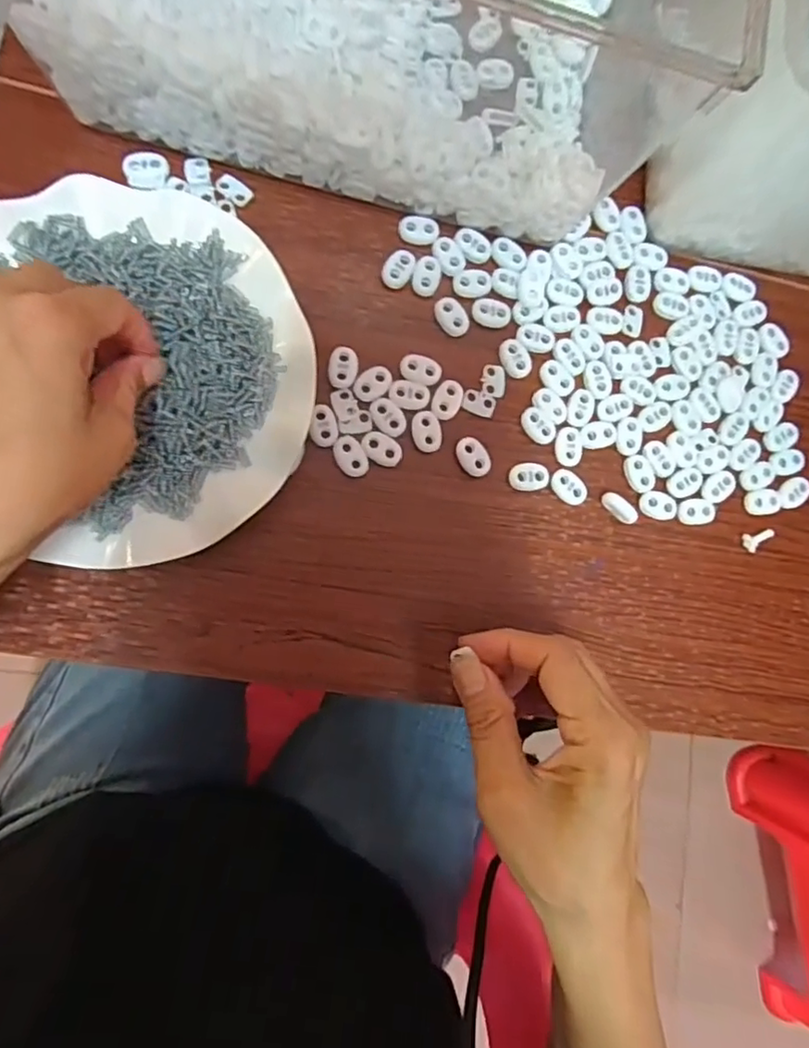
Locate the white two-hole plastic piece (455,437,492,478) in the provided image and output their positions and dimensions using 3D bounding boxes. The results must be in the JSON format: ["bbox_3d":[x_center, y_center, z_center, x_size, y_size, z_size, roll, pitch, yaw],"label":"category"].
[{"bbox_3d":[0.039,-0.037,0.331,0.017,0.004,0.023,-36,94,-8],"label":"white two-hole plastic piece"}]

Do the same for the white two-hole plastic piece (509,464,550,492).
[{"bbox_3d":[0.071,-0.027,0.336,0.023,0.004,0.015,-2,88,-9],"label":"white two-hole plastic piece"}]

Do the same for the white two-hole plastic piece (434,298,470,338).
[{"bbox_3d":[0.027,-0.118,0.335,0.016,0.004,0.023,-31,93,-9],"label":"white two-hole plastic piece"}]

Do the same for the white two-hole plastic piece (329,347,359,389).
[{"bbox_3d":[-0.033,-0.085,0.322,0.016,0.004,0.022,7,87,-9],"label":"white two-hole plastic piece"}]

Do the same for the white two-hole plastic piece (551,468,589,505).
[{"bbox_3d":[0.095,-0.021,0.340,0.023,0.004,0.016,36,83,-6],"label":"white two-hole plastic piece"}]

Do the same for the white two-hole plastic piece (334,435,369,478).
[{"bbox_3d":[-0.029,-0.036,0.318,0.016,0.004,0.023,-36,94,-8],"label":"white two-hole plastic piece"}]

